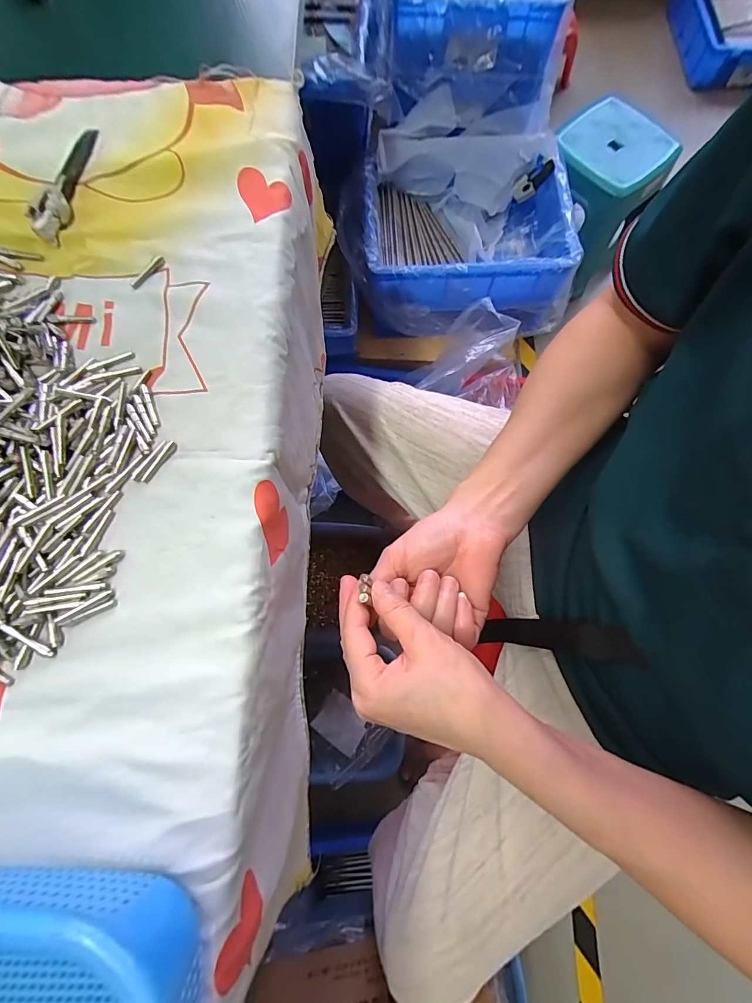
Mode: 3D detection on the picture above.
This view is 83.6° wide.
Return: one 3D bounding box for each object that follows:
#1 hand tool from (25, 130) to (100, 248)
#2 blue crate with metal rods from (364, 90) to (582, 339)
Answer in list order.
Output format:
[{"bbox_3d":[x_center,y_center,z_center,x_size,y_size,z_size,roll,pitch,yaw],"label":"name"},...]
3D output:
[{"bbox_3d":[-0.221,-0.232,0.298,0.013,0.018,0.102,5,76,2],"label":"hand tool"},{"bbox_3d":[0.176,-0.585,0.923,0.456,0.218,0.371,-4,75,0],"label":"blue crate with metal rods"}]

